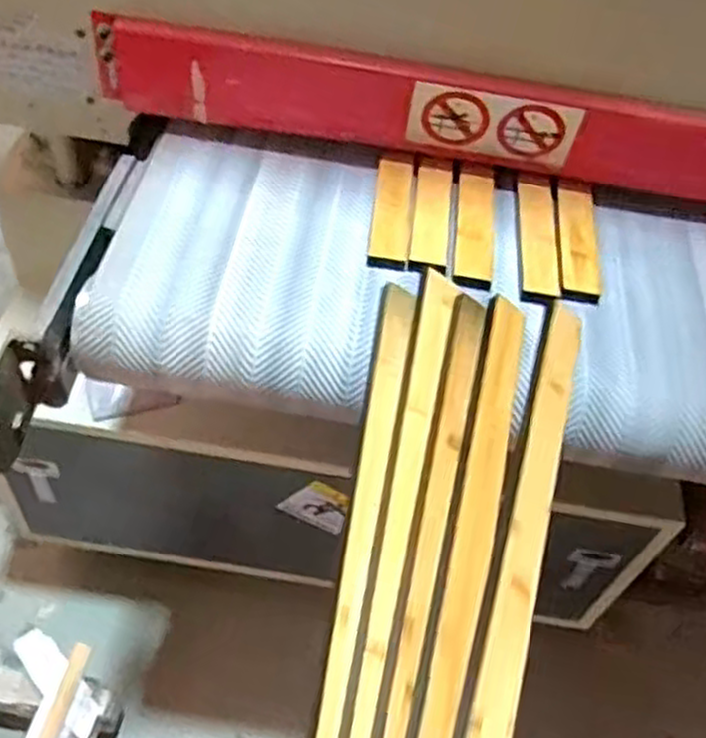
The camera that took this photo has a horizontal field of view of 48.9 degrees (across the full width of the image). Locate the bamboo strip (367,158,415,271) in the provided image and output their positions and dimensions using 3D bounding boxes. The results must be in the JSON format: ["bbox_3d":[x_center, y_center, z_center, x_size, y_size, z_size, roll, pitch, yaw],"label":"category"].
[{"bbox_3d":[0.044,-0.175,0.845,0.042,0.011,0.174,9,49,-2],"label":"bamboo strip"}]

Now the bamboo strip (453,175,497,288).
[{"bbox_3d":[0.134,-0.156,0.848,0.042,0.013,0.177,11,49,0],"label":"bamboo strip"}]

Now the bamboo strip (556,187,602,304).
[{"bbox_3d":[0.245,-0.140,0.848,0.045,0.018,0.160,7,52,5],"label":"bamboo strip"}]

